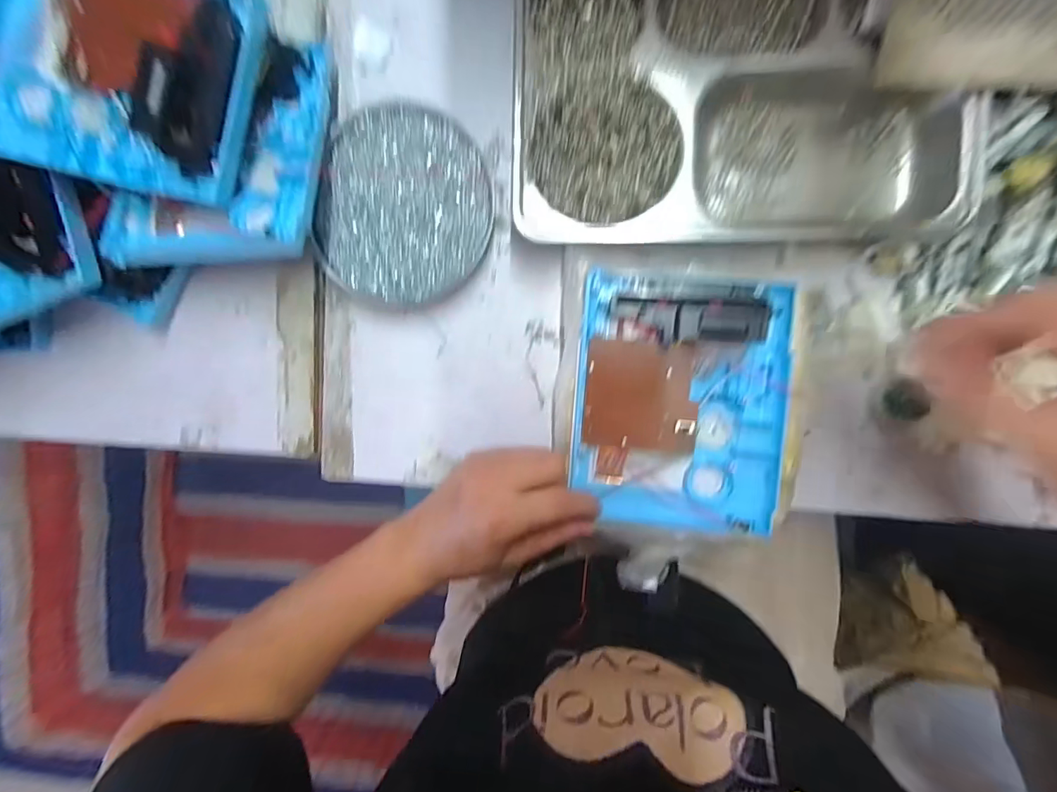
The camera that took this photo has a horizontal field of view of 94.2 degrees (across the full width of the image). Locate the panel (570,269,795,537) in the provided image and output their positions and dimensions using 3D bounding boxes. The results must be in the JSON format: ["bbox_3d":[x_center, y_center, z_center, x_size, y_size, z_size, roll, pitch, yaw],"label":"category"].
[{"bbox_3d":[0.098,0.006,0.324,0.131,0.016,0.162,5,95,5],"label":"panel"}]

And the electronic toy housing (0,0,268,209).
[{"bbox_3d":[-0.258,-0.203,0.297,0.169,0.040,0.139,14,96,4],"label":"electronic toy housing"}]

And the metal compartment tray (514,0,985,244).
[{"bbox_3d":[0.131,-0.205,0.311,0.273,0.033,0.204,0,95,6],"label":"metal compartment tray"}]

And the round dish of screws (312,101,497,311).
[{"bbox_3d":[-0.090,-0.134,0.358,0.121,0.022,0.134,19,96,4],"label":"round dish of screws"}]

